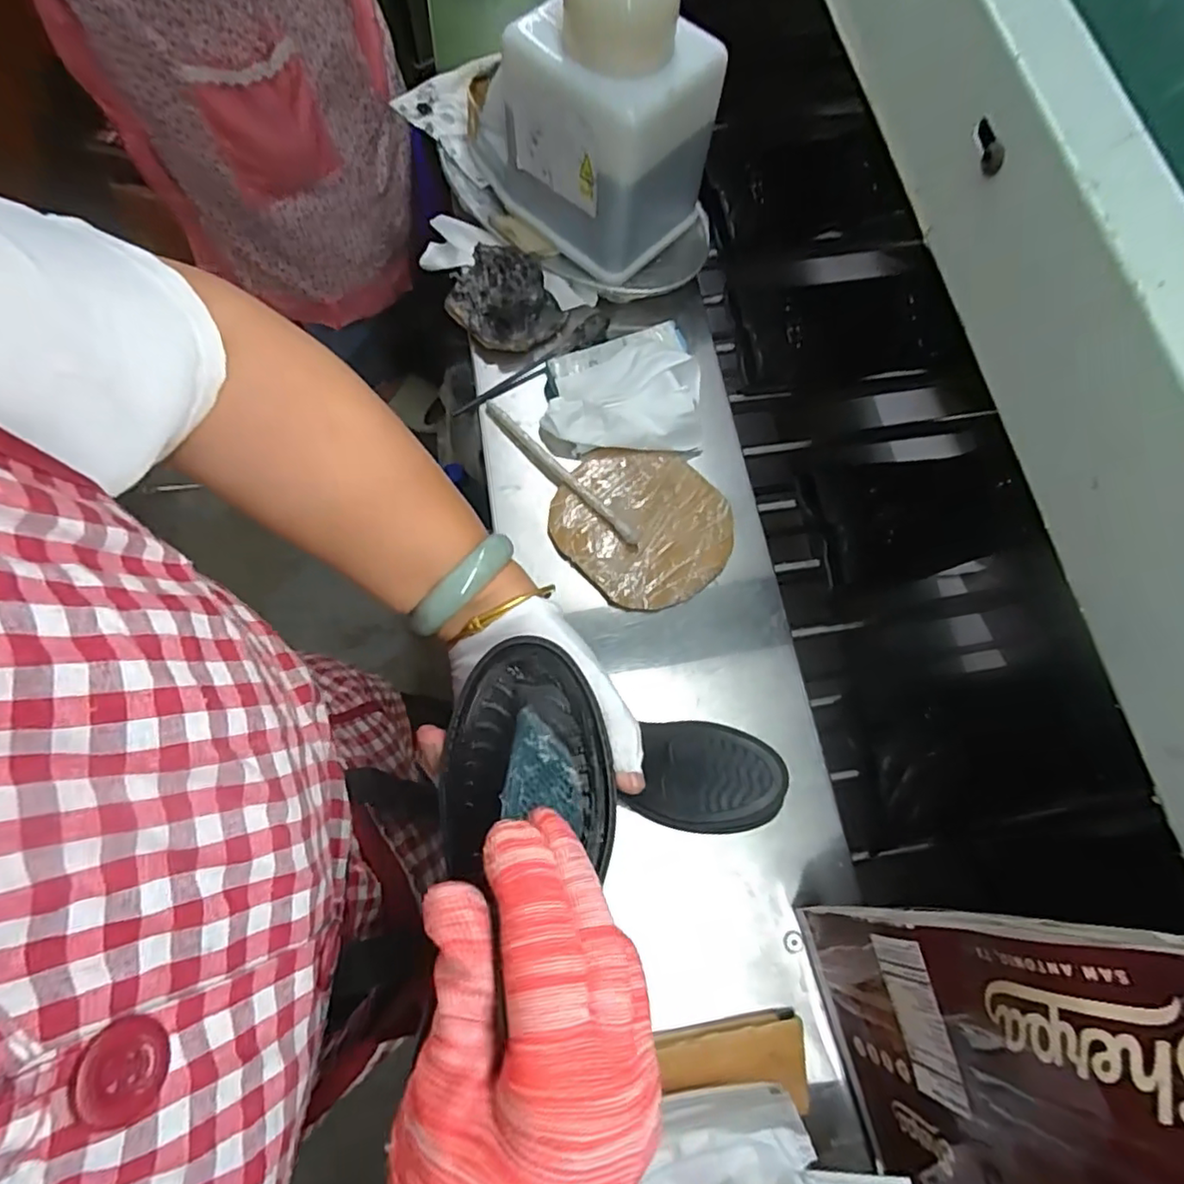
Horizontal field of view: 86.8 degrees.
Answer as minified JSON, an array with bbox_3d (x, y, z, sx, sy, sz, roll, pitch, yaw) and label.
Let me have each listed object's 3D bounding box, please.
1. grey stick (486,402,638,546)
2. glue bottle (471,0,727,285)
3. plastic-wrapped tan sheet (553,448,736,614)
[{"bbox_3d":[-0.030,-0.111,0.566,0.192,0.010,0.017,43,75,11],"label":"grey stick"},{"bbox_3d":[0.008,-0.460,0.515,0.162,0.311,0.206,-31,75,-12],"label":"glue bottle"},{"bbox_3d":[0.045,-0.062,0.562,0.142,0.010,0.153,-42,78,-14],"label":"plastic-wrapped tan sheet"}]

